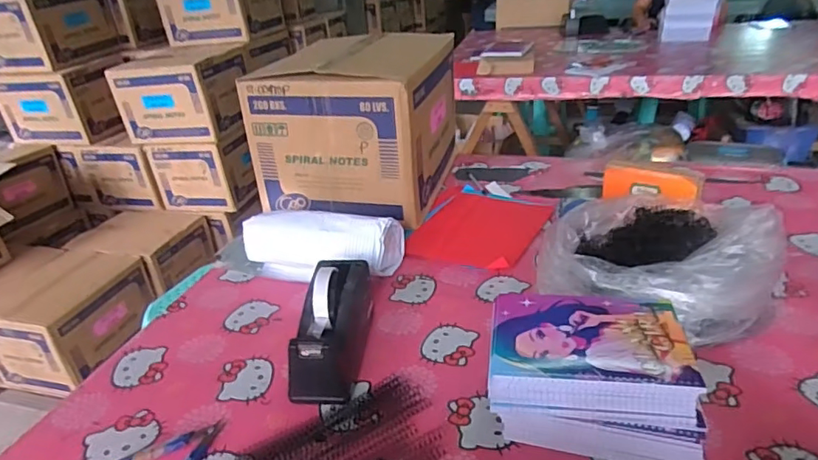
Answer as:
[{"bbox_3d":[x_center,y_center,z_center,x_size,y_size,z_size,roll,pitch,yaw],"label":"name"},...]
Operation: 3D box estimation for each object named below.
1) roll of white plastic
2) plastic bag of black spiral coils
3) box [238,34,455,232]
[{"bbox_3d":[-0.152,0.018,0.925,0.262,0.097,0.115,5,29,16],"label":"roll of white plastic"},{"bbox_3d":[0.350,0.039,0.764,0.280,0.156,0.253,13,32,29],"label":"plastic bag of black spiral coils"},{"bbox_3d":[-0.105,-0.212,1.143,0.327,0.282,0.321,5,29,16],"label":"box"}]

